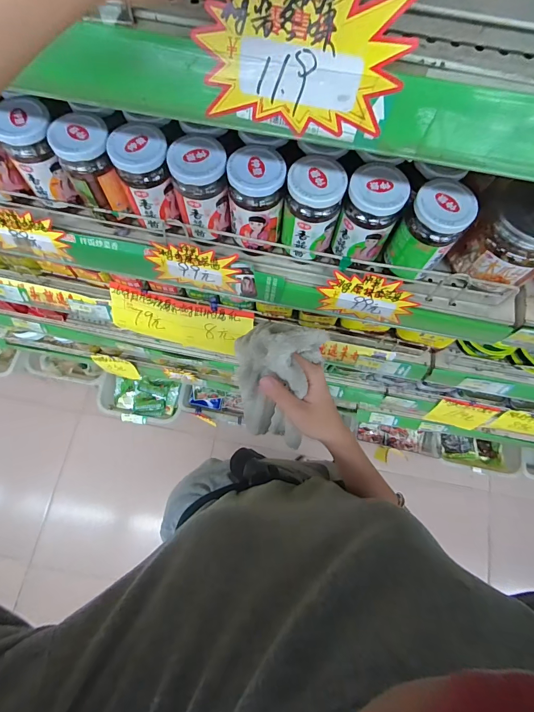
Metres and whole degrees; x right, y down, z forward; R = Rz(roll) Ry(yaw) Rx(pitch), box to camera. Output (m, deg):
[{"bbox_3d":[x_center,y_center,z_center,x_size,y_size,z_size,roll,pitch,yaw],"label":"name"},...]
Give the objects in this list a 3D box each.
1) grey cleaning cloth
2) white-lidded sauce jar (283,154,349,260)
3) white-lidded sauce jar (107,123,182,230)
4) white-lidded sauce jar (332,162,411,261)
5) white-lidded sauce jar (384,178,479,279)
[{"bbox_3d":[0.011,0.027,0.411,0.086,0.101,0.123,14,74,3],"label":"grey cleaning cloth"},{"bbox_3d":[0.050,-0.161,0.401,0.059,0.097,0.064,0,73,-1],"label":"white-lidded sauce jar"},{"bbox_3d":[-0.135,-0.199,0.404,0.059,0.090,0.067,-16,75,-6],"label":"white-lidded sauce jar"},{"bbox_3d":[0.113,-0.154,0.398,0.059,0.091,0.061,0,73,-1],"label":"white-lidded sauce jar"},{"bbox_3d":[0.176,-0.137,0.395,0.062,0.091,0.064,27,75,6],"label":"white-lidded sauce jar"}]

